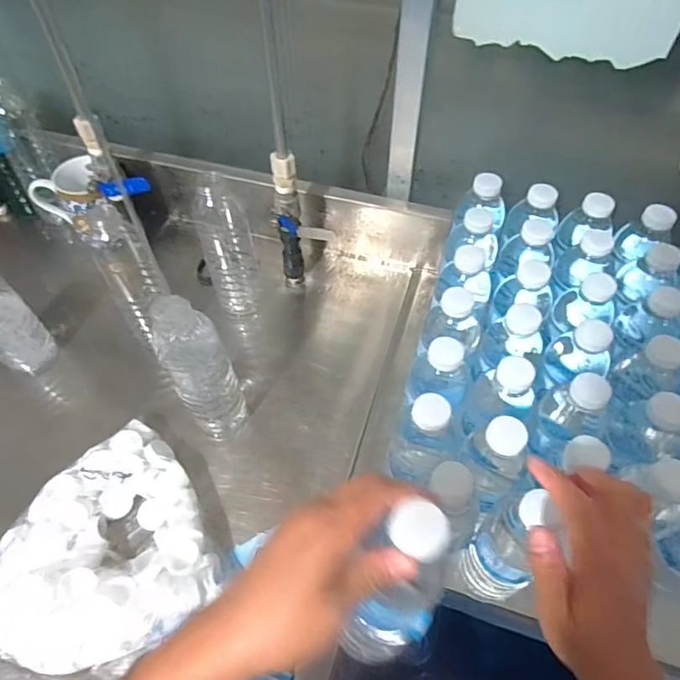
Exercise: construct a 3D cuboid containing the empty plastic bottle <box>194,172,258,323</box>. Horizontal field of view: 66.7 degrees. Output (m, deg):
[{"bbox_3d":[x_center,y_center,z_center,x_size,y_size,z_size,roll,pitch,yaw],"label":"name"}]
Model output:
[{"bbox_3d":[-0.132,-0.111,0.624,0.054,0.203,0.061,-10,55,-7],"label":"empty plastic bottle"}]

